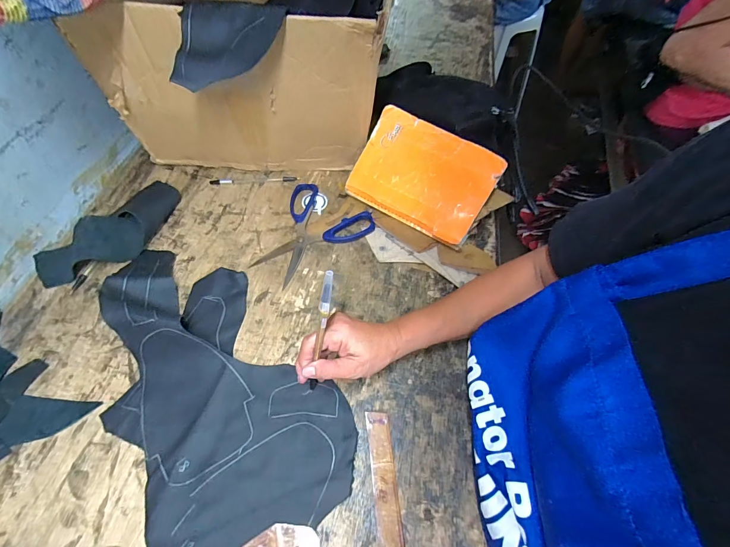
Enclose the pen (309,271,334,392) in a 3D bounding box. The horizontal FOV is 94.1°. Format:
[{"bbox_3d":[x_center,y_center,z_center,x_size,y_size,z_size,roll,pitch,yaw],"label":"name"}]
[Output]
[{"bbox_3d":[-0.045,0.065,0.340,0.010,0.159,0.008,18,32,9],"label":"pen"}]

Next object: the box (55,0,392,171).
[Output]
[{"bbox_3d":[-0.158,-0.364,0.545,0.373,0.257,0.370,0,58,-2],"label":"box"}]

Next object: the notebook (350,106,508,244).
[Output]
[{"bbox_3d":[0.082,-0.144,0.497,0.196,0.017,0.139,31,95,16],"label":"notebook"}]

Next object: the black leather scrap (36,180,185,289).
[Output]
[{"bbox_3d":[-0.355,-0.064,0.480,0.105,0.032,0.202,32,62,17],"label":"black leather scrap"}]

